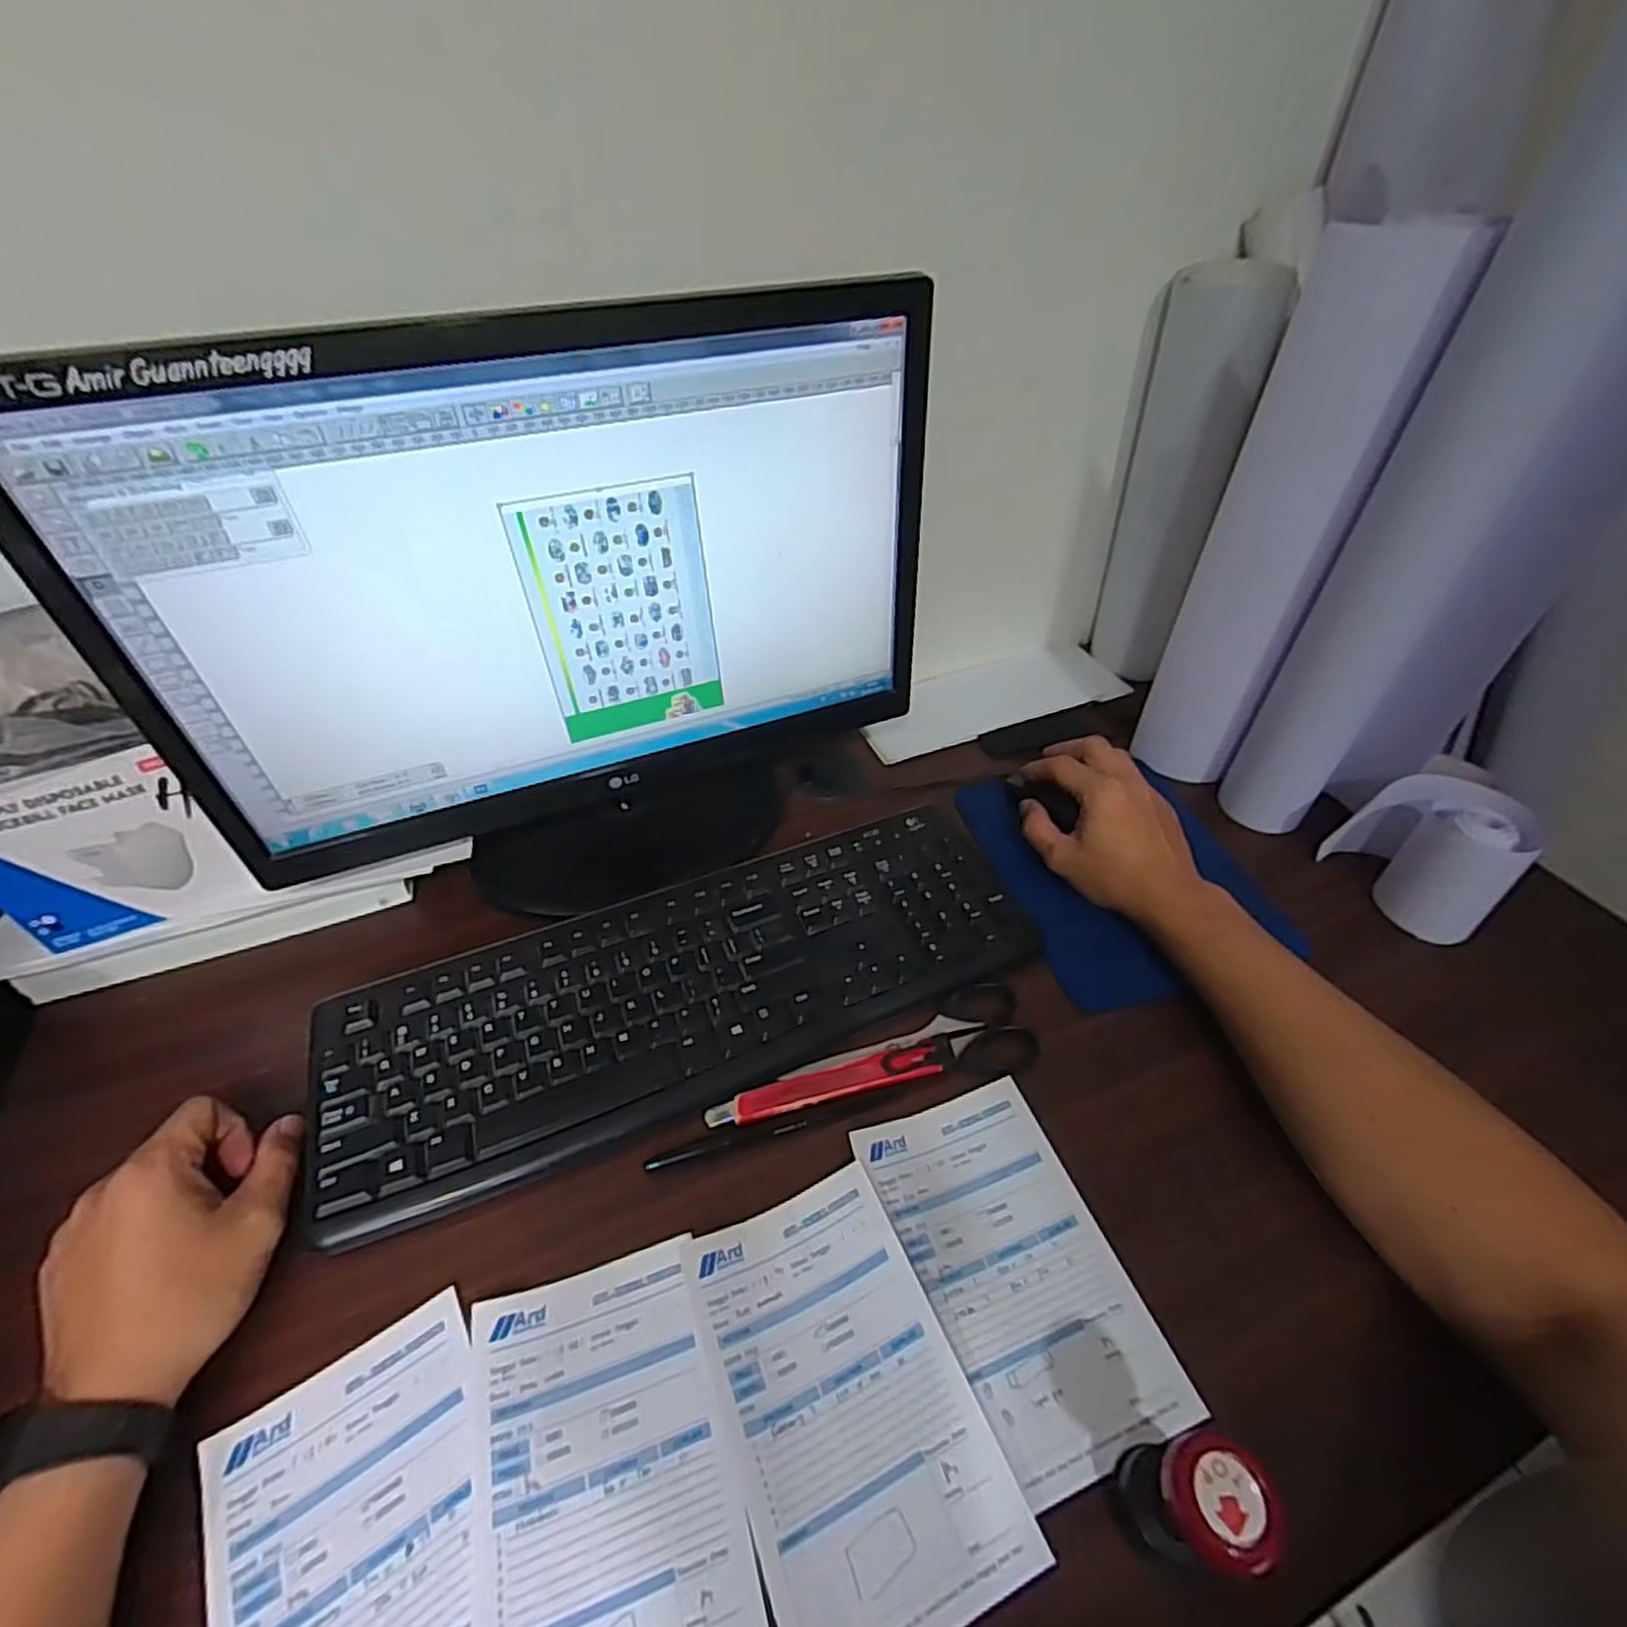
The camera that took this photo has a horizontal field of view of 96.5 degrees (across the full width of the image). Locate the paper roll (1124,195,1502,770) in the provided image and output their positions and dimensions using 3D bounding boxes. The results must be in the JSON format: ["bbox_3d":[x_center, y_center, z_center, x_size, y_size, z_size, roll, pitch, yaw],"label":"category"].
[{"bbox_3d":[0.304,-0.175,0.491,0.077,0.348,0.073,0,45,0],"label":"paper roll"}]

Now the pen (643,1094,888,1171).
[{"bbox_3d":[-0.025,0.174,0.399,0.131,0.010,0.008,-10,46,-10],"label":"pen"}]

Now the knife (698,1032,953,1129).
[{"bbox_3d":[0.012,0.152,0.414,0.143,0.009,0.019,-11,46,-11],"label":"knife"}]

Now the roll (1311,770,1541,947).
[{"bbox_3d":[0.418,0.025,0.492,0.049,0.093,0.100,-26,54,-23],"label":"roll"}]

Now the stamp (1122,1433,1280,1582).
[{"bbox_3d":[0.137,0.252,0.268,0.034,0.068,0.034,1,50,-2],"label":"stamp"}]

